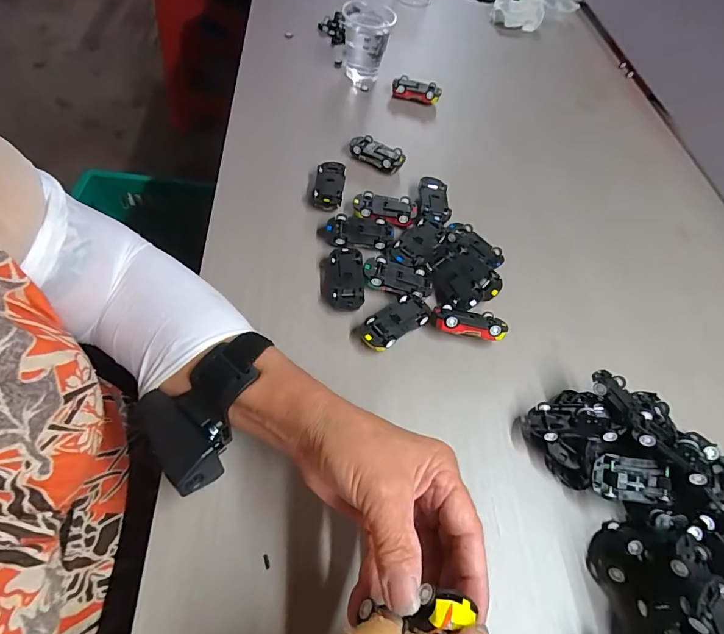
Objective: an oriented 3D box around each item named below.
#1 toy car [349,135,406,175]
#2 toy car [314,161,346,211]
[{"bbox_3d":[0.018,-0.184,0.473,0.064,0.024,0.027,32,59,12],"label":"toy car"},{"bbox_3d":[-0.033,-0.136,0.440,0.028,0.019,0.061,8,57,-3],"label":"toy car"}]

